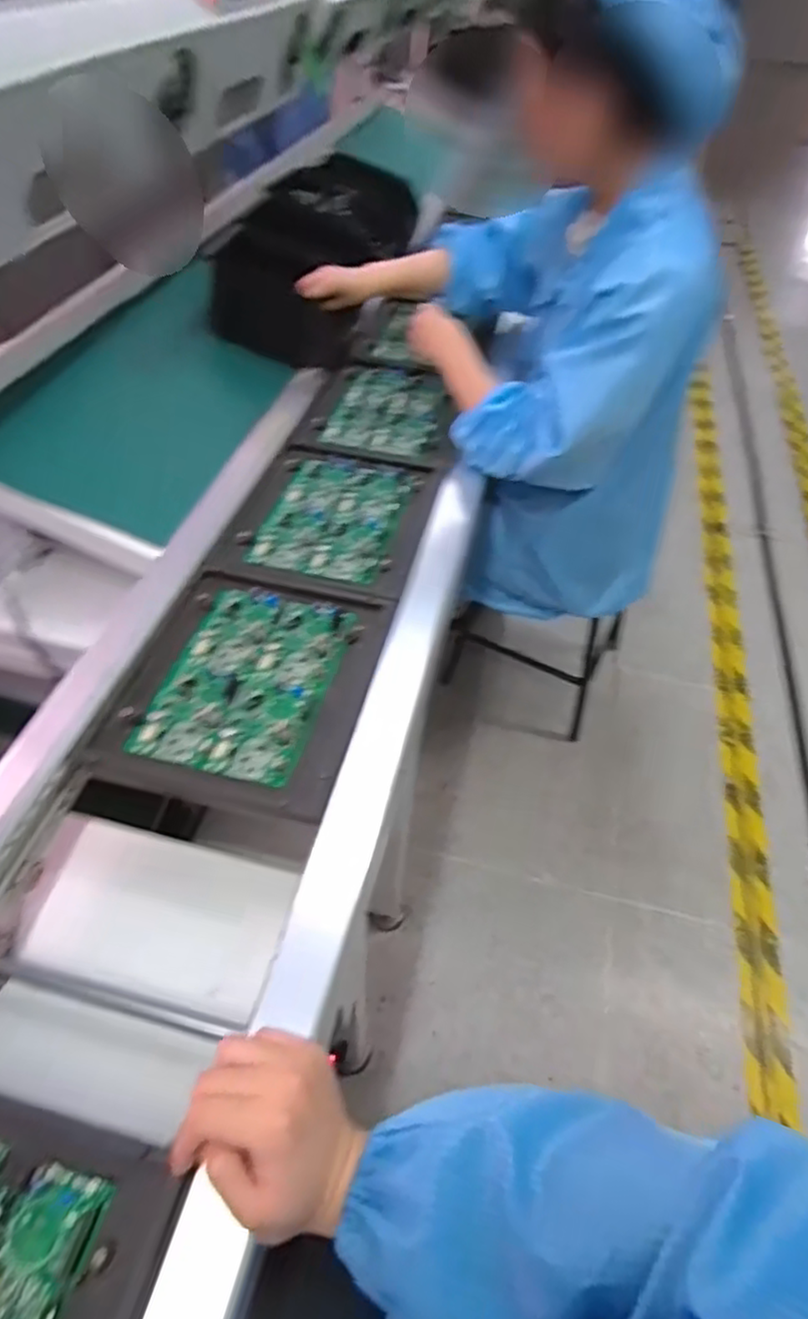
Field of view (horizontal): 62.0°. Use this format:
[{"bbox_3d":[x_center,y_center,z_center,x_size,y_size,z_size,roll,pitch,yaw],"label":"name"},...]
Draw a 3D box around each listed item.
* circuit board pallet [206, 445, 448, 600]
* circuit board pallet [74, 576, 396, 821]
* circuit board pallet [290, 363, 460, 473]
[{"bbox_3d":[-0.084,-0.179,0.830,0.221,0.015,0.259,13,50,6],"label":"circuit board pallet"},{"bbox_3d":[-0.148,0.019,0.659,0.219,0.027,0.267,13,50,6],"label":"circuit board pallet"},{"bbox_3d":[-0.020,-0.371,0.994,0.224,0.032,0.250,14,50,7],"label":"circuit board pallet"}]

